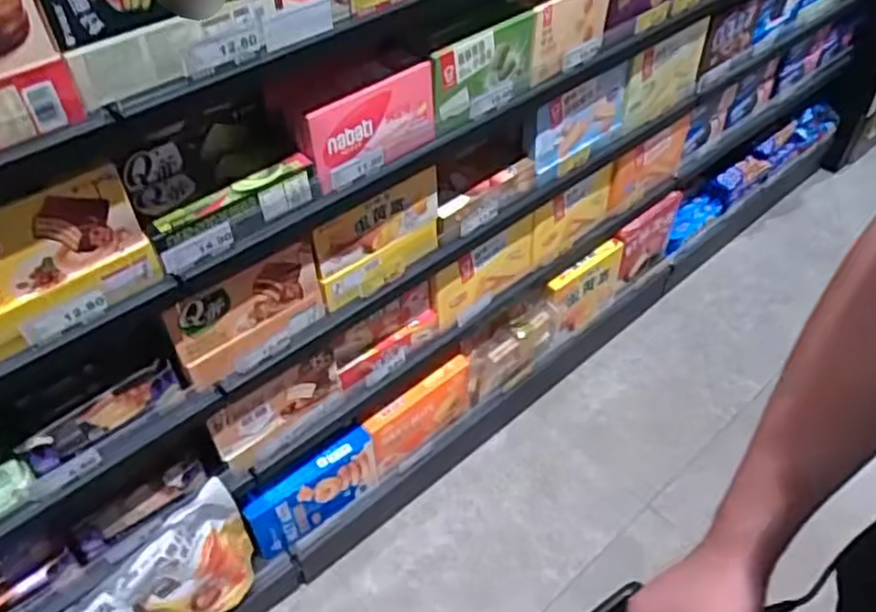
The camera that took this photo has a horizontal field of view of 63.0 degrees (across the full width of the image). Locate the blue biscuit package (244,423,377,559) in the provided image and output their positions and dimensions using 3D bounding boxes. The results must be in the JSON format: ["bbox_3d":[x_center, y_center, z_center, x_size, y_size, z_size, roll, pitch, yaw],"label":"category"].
[{"bbox_3d":[-0.224,0.338,1.307,0.253,0.160,0.036,-31,53,-26],"label":"blue biscuit package"}]

